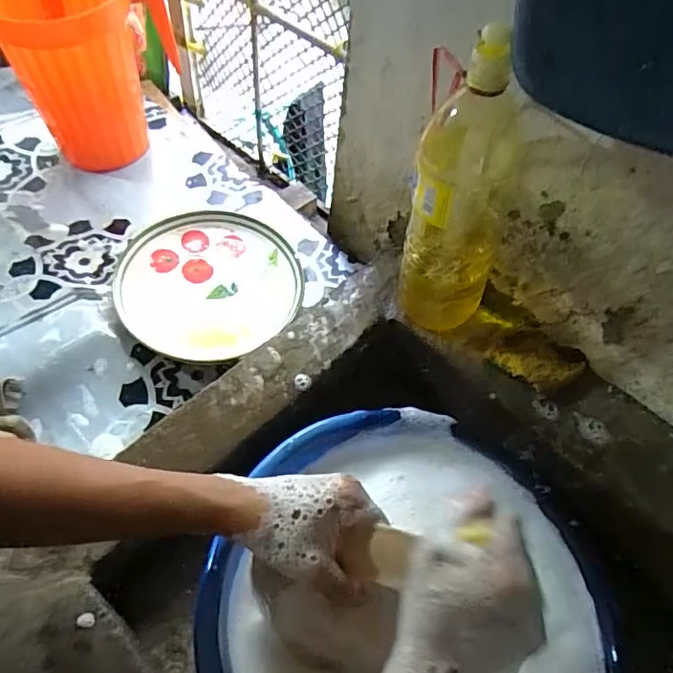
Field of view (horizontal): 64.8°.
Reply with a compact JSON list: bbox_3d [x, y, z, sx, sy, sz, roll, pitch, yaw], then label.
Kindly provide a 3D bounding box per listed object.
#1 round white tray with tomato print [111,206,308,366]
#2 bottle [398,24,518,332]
[{"bbox_3d":[-0.153,-0.064,0.638,0.211,0.037,0.212,3,53,-4],"label":"round white tray with tomato print"},{"bbox_3d":[0.112,-0.121,0.492,0.091,0.299,0.087,16,54,7],"label":"bottle"}]

